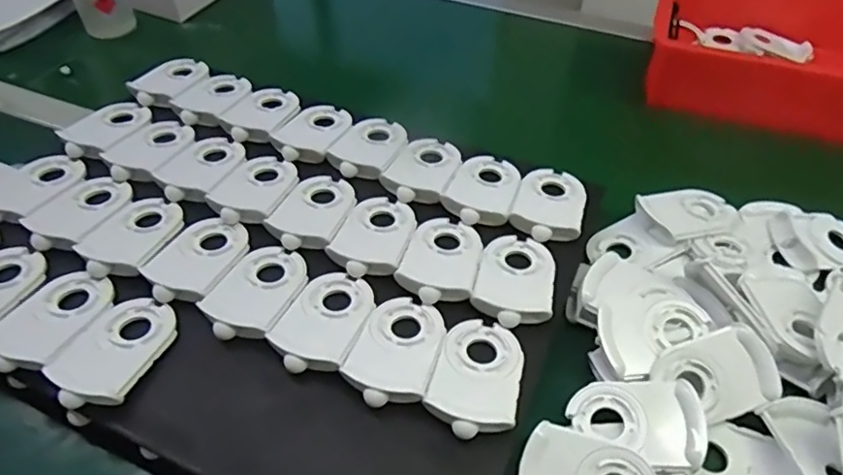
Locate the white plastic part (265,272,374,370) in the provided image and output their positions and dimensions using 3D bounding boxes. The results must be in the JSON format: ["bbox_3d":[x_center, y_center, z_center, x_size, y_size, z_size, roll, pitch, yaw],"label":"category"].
[{"bbox_3d":[-0.067,0.054,0.413,0.055,0.009,0.078,17,50,14],"label":"white plastic part"}]

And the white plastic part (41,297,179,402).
[{"bbox_3d":[-0.205,0.072,0.395,0.056,0.019,0.079,12,49,9],"label":"white plastic part"}]

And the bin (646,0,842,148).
[{"bbox_3d":[0.418,-0.214,0.671,0.296,0.081,0.207,13,49,10],"label":"bin"}]

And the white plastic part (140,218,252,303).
[{"bbox_3d":[-0.168,0.012,0.448,0.060,0.009,0.076,20,50,16],"label":"white plastic part"}]

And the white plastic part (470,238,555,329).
[{"bbox_3d":[0.072,0.028,0.441,0.057,0.011,0.086,12,49,9],"label":"white plastic part"}]

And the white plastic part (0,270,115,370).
[{"bbox_3d":[-0.258,0.053,0.409,0.057,0.016,0.079,14,49,11],"label":"white plastic part"}]

